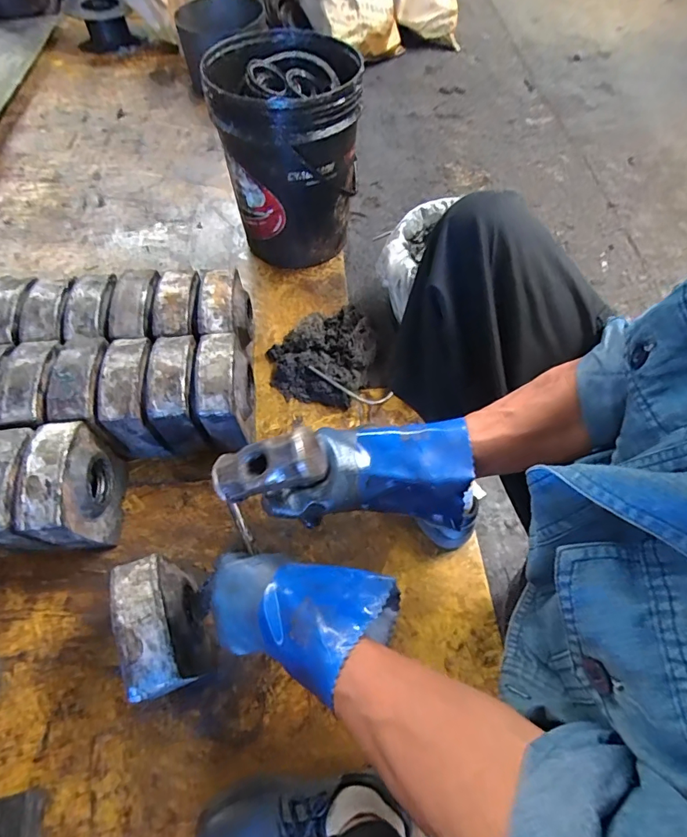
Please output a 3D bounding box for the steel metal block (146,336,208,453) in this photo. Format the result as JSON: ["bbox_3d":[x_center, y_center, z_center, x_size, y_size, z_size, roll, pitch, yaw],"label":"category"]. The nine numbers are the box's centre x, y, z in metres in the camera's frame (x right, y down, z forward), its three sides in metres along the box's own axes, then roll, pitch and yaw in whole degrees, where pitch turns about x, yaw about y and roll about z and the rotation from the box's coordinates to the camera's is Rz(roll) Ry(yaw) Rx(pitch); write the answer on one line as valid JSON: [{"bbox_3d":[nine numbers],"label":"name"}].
[{"bbox_3d":[-0.291,-0.037,0.801,0.077,0.196,0.164,-2,61,-2],"label":"steel metal block"}]

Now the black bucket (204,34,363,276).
[{"bbox_3d":[-0.122,-0.597,1.007,0.287,0.370,0.327,-1,61,-2],"label":"black bucket"}]

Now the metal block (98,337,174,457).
[{"bbox_3d":[-0.371,-0.034,0.793,0.078,0.179,0.167,-4,61,-3],"label":"metal block"}]

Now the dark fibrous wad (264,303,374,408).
[{"bbox_3d":[-0.051,-0.139,0.928,0.218,0.080,0.199,0,60,-1],"label":"dark fibrous wad"}]

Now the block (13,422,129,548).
[{"bbox_3d":[-0.426,0.116,0.711,0.086,0.200,0.169,-5,61,-4],"label":"block"}]

